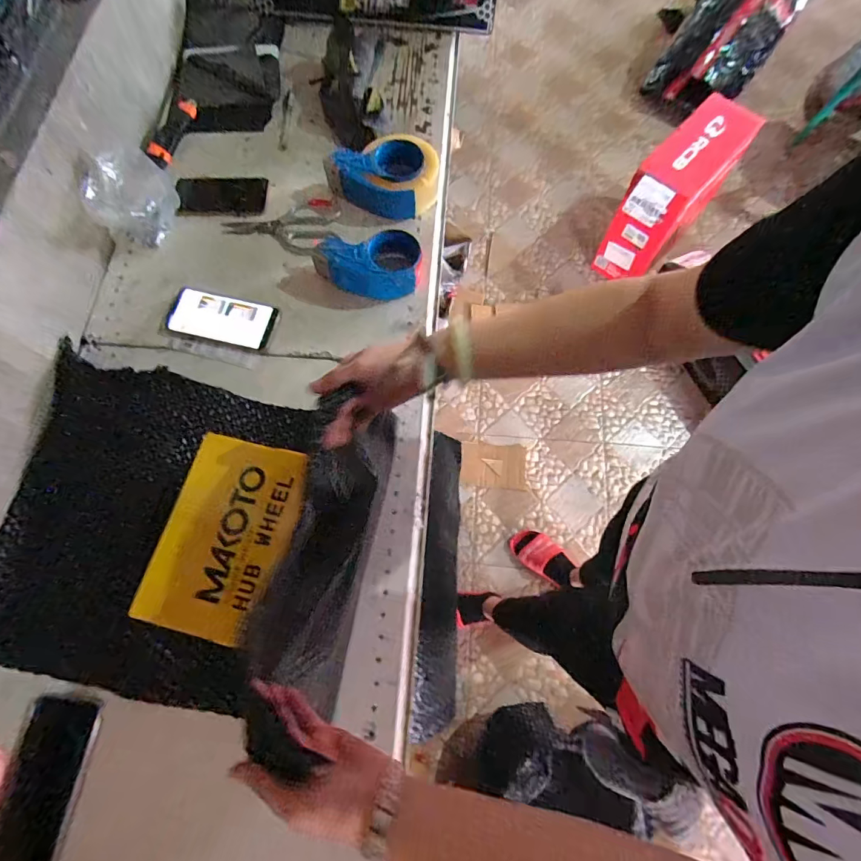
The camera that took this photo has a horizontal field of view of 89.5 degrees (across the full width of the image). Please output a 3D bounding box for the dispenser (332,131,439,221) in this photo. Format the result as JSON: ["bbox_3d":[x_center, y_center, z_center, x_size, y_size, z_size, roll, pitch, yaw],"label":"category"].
[{"bbox_3d":[-0.067,-0.430,0.722,0.161,0.065,0.129,21,73,7],"label":"dispenser"}]

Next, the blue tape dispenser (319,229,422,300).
[{"bbox_3d":[-0.089,-0.253,0.665,0.143,0.061,0.087,7,72,3],"label":"blue tape dispenser"}]

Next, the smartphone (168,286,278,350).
[{"bbox_3d":[-0.321,-0.173,0.667,0.156,0.009,0.074,13,77,3],"label":"smartphone"}]

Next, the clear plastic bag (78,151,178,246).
[{"bbox_3d":[-0.465,-0.361,0.679,0.111,0.098,0.121,30,74,10],"label":"clear plastic bag"}]

